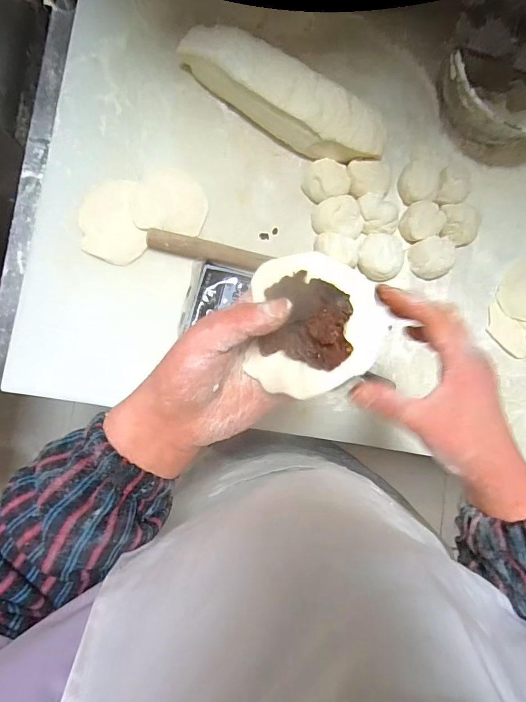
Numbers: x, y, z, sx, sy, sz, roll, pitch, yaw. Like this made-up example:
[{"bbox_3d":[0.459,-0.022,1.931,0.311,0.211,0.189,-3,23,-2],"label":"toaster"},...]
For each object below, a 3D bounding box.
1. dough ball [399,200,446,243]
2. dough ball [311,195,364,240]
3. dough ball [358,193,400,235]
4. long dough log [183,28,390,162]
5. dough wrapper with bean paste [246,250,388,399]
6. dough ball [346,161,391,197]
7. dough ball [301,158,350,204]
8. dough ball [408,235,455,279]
[{"bbox_3d":[0.205,-0.169,0.543,0.048,0.027,0.048,0,87,-4],"label":"dough ball"},{"bbox_3d":[0.096,-0.169,0.533,0.062,0.031,0.047,2,87,-4],"label":"dough ball"},{"bbox_3d":[0.146,-0.173,0.534,0.050,0.022,0.046,1,87,-4],"label":"dough ball"},{"bbox_3d":[0.024,-0.310,0.515,0.270,0.063,0.074,28,85,-2],"label":"long dough log"},{"bbox_3d":[0.034,-0.018,0.257,0.078,0.042,0.088,4,87,-4],"label":"dough wrapper with bean paste"},{"bbox_3d":[0.137,-0.222,0.543,0.055,0.027,0.046,-6,87,-4],"label":"dough ball"},{"bbox_3d":[0.081,-0.218,0.538,0.055,0.029,0.053,0,87,-4],"label":"dough ball"},{"bbox_3d":[0.222,-0.122,0.544,0.054,0.027,0.051,0,87,-4],"label":"dough ball"}]

